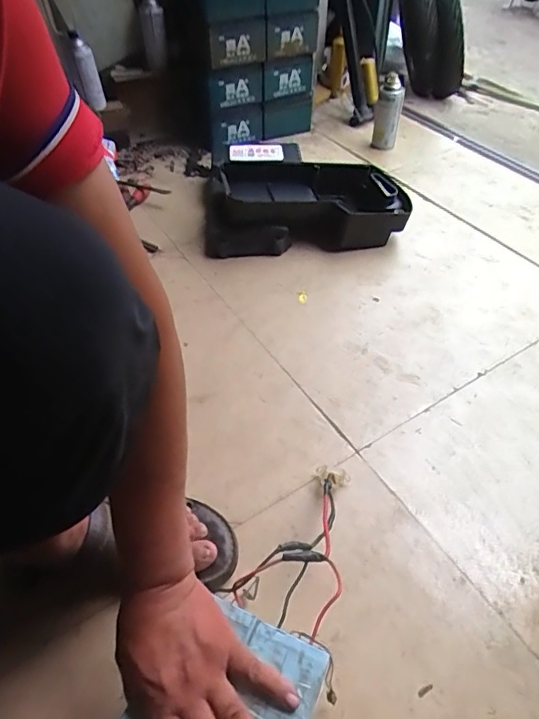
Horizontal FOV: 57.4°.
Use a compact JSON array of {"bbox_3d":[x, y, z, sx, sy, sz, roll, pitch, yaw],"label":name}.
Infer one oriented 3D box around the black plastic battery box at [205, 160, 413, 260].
[{"bbox_3d":[0.071,-0.352,1.069,0.417,0.113,0.261,-6,49,-5],"label":"black plastic battery box"}]

